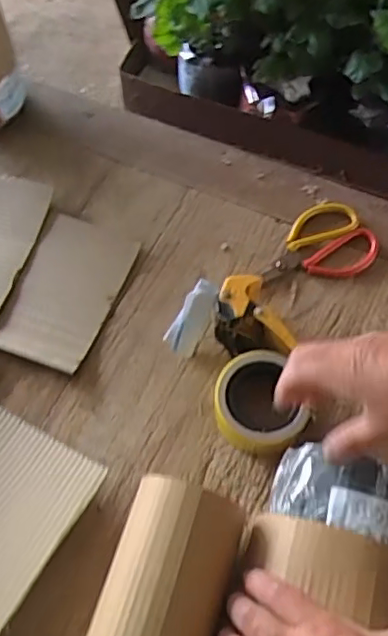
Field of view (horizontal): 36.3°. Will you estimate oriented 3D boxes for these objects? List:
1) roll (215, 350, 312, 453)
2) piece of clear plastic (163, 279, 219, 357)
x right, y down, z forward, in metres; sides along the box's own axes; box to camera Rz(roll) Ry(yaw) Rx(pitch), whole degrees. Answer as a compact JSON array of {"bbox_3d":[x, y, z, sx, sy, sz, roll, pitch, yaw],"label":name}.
[{"bbox_3d":[0.065,0.087,0.600,0.089,0.053,0.092,0,62,0],"label":"roll"},{"bbox_3d":[0.000,-0.001,0.641,0.039,0.088,0.012,14,28,-18],"label":"piece of clear plastic"}]

